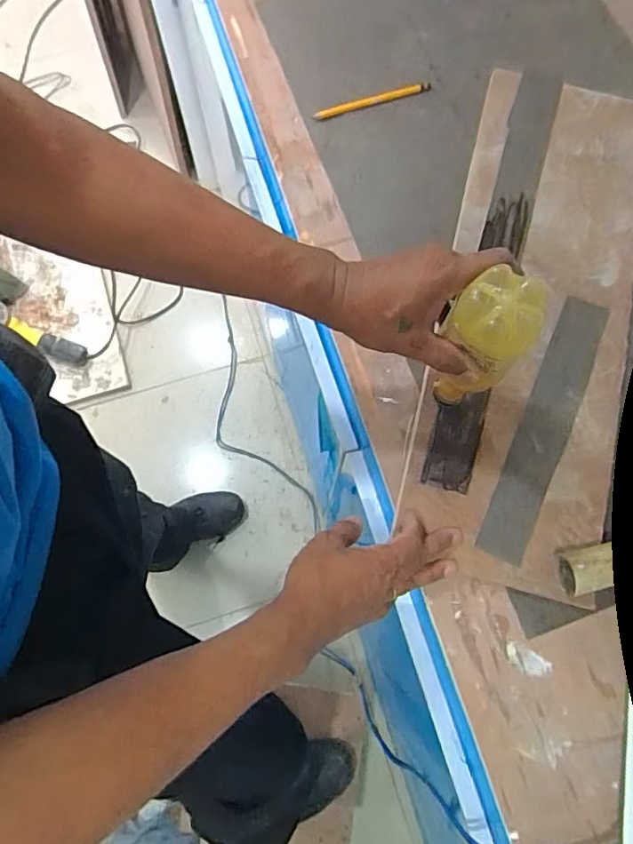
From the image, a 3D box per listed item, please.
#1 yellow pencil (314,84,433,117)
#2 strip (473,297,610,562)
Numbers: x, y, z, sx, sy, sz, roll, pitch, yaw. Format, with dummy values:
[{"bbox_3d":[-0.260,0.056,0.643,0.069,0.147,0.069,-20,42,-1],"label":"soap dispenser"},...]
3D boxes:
[{"bbox_3d":[0.069,-0.399,0.666,0.150,0.011,0.012,-18,75,-6],"label":"yellow pencil"},{"bbox_3d":[0.231,0.000,0.540,0.045,0.005,0.284,23,76,12],"label":"strip"}]

